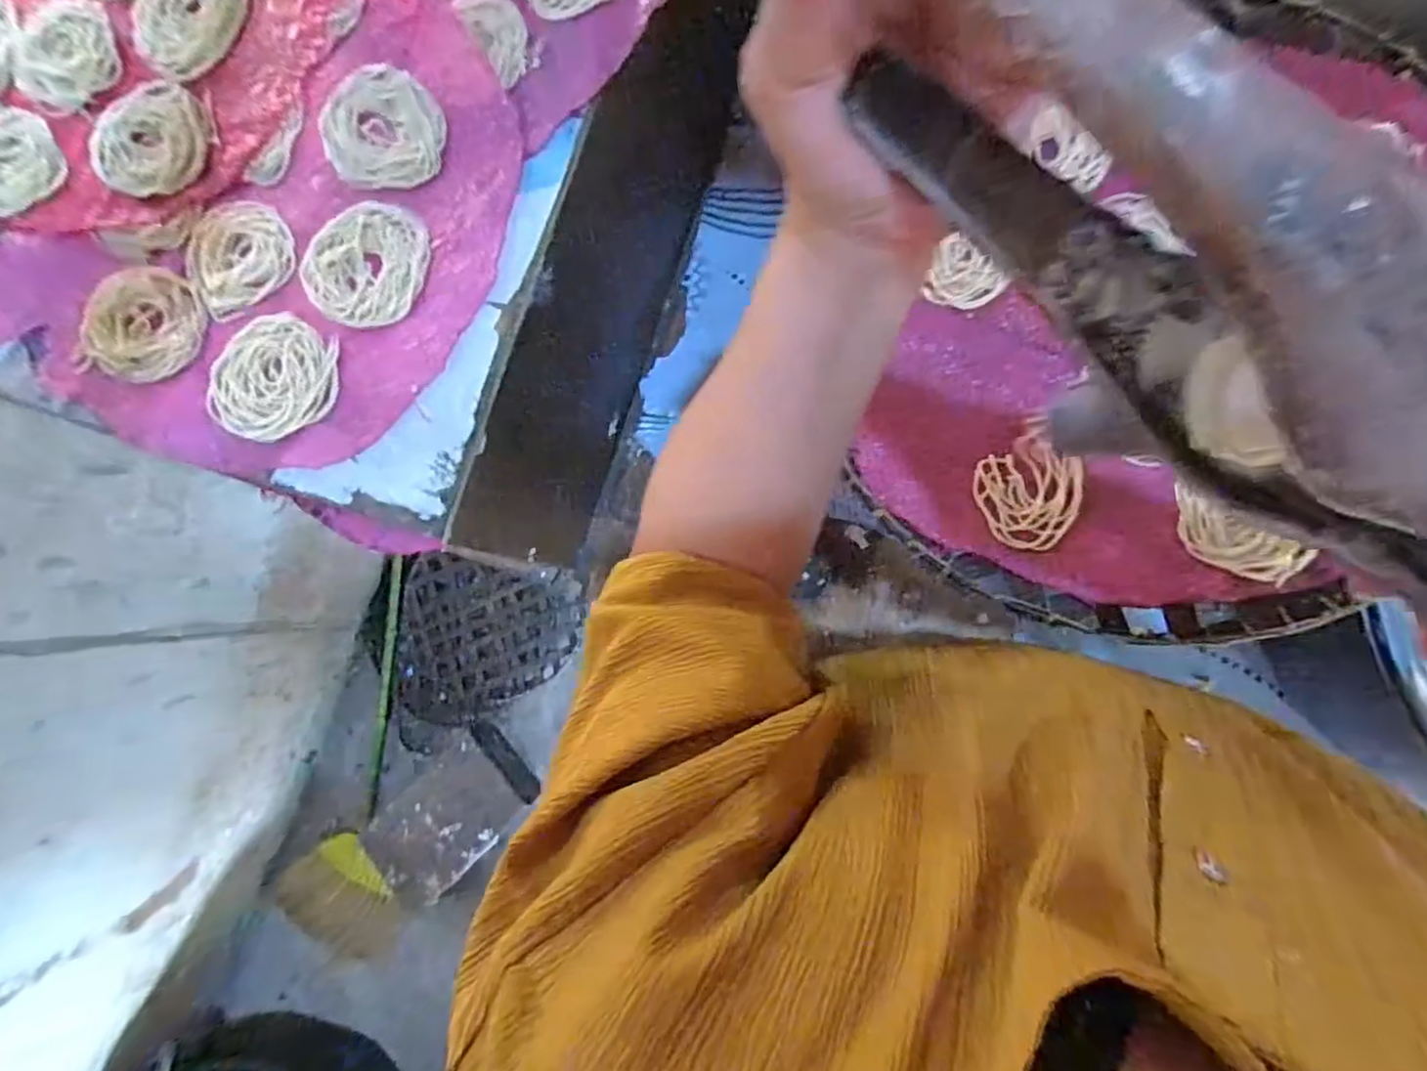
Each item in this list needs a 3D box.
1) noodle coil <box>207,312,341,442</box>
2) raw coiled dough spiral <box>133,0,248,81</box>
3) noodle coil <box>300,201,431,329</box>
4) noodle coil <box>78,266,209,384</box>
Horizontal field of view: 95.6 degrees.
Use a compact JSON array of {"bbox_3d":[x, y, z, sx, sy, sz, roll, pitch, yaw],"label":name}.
[{"bbox_3d":[-0.263,-0.095,0.384,0.074,0.009,0.073,-1,83,8],"label":"noodle coil"},{"bbox_3d":[-0.329,-0.329,0.407,0.074,0.008,0.076,-1,83,8],"label":"raw coiled dough spiral"},{"bbox_3d":[-0.208,-0.162,0.386,0.072,0.007,0.075,-1,83,8],"label":"noodle coil"},{"bbox_3d":[-0.352,-0.130,0.399,0.069,0.014,0.070,-1,83,8],"label":"noodle coil"}]

